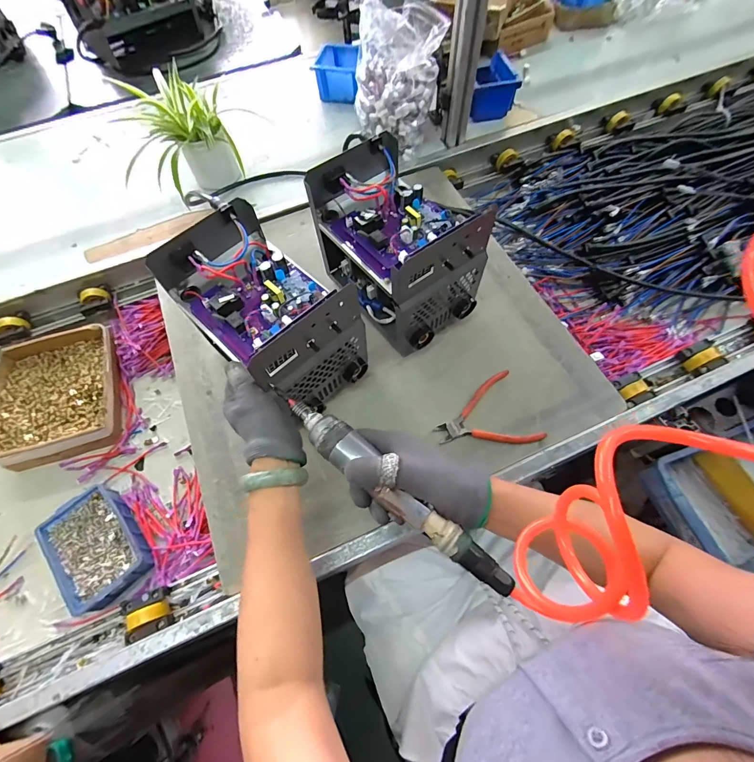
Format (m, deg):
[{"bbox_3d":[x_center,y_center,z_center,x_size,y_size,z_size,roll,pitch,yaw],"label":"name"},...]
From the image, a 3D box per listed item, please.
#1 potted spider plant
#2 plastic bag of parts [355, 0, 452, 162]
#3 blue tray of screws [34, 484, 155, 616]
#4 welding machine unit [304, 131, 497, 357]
[{"bbox_3d":[-0.375,-0.462,0.720,0.200,0.136,0.179,31,69,16],"label":"potted spider plant"},{"bbox_3d":[0.029,-0.568,0.720,0.165,0.207,0.133,27,68,14],"label":"plastic bag of parts"},{"bbox_3d":[-0.396,0.236,0.537,0.100,0.050,0.153,-38,69,-15],"label":"blue tray of screws"},{"bbox_3d":[0.028,-0.192,0.557,0.145,0.183,0.238,-36,68,-14],"label":"welding machine unit"}]

